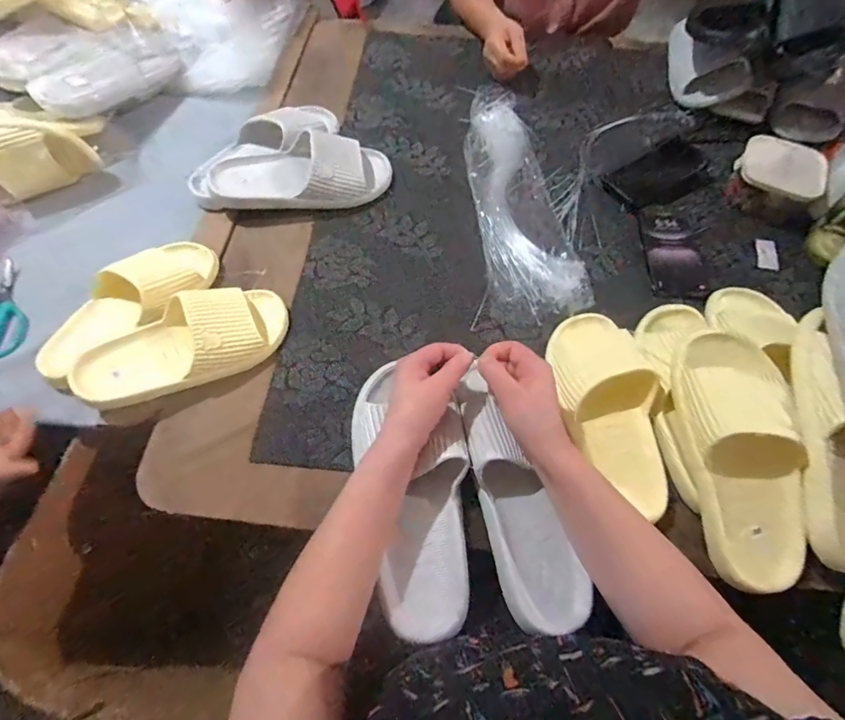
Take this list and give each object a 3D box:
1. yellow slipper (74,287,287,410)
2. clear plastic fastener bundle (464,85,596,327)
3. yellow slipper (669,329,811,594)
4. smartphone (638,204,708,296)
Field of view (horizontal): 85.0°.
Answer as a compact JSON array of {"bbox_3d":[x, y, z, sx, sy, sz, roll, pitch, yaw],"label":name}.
[{"bbox_3d":[-0.281,-0.018,0.549,0.237,0.076,0.099,-21,64,-10],"label":"yellow slipper"},{"bbox_3d":[0.137,-0.248,0.689,0.130,0.033,0.428,-5,62,-3],"label":"clear plastic fastener bundle"},{"bbox_3d":[0.323,0.091,0.456,0.095,0.061,0.243,-6,81,-3],"label":"yellow slipper"},{"bbox_3d":[0.354,-0.157,0.654,0.073,0.009,0.156,3,62,2],"label":"smartphone"}]

